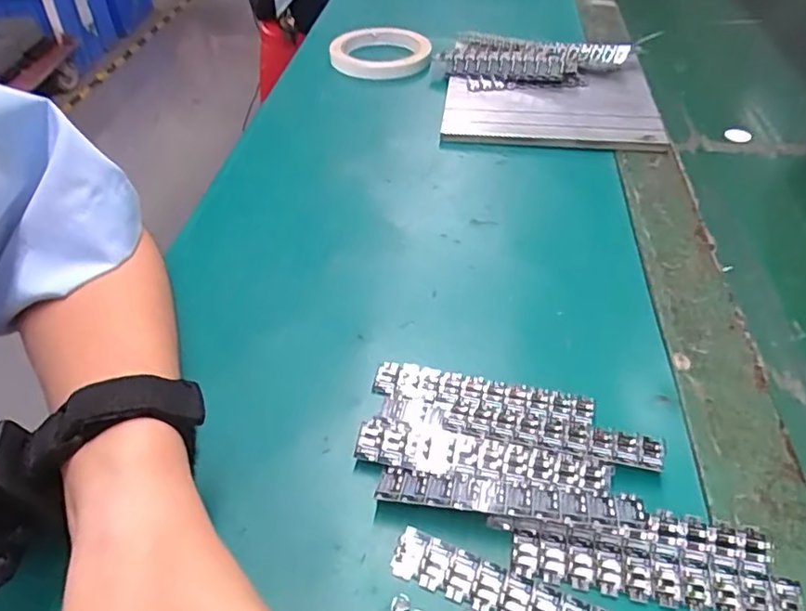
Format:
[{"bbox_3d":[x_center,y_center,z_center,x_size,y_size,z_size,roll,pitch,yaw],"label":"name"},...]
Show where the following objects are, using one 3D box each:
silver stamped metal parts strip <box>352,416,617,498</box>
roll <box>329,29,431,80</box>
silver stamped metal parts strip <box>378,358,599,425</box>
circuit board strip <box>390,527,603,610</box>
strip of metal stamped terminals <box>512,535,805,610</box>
[{"bbox_3d":[0.034,0.070,0.269,0.110,0.011,0.021,9,44,8],"label":"silver stamped metal parts strip"},{"bbox_3d":[-0.023,-0.257,0.609,0.098,0.022,0.098,1,43,-1],"label":"roll"},{"bbox_3d":[0.039,0.043,0.300,0.108,0.004,0.024,11,44,10],"label":"silver stamped metal parts strip"},{"bbox_3d":[0.048,0.115,0.231,0.107,0.004,0.019,17,46,16],"label":"circuit board strip"},{"bbox_3d":[0.099,0.107,0.235,0.107,0.006,0.018,9,44,8],"label":"strip of metal stamped terminals"}]

